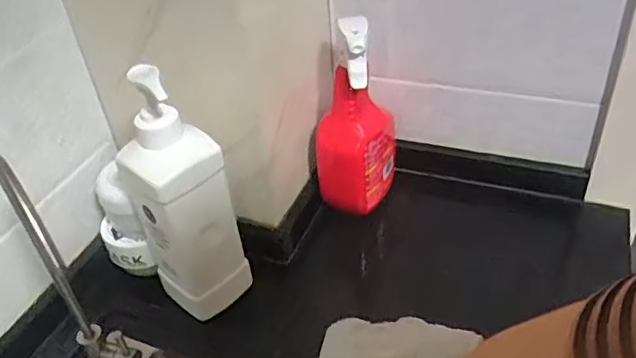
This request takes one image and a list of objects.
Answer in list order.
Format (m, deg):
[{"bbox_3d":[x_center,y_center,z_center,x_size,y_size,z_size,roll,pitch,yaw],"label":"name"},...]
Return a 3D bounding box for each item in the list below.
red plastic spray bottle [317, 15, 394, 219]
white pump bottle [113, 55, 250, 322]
[{"bbox_3d":[0.045,-0.083,0.692,0.087,0.231,0.092,5,40,13],"label":"red plastic spray bottle"},{"bbox_3d":[-0.138,0.015,0.580,0.083,0.270,0.082,-28,44,-25],"label":"white pump bottle"}]

